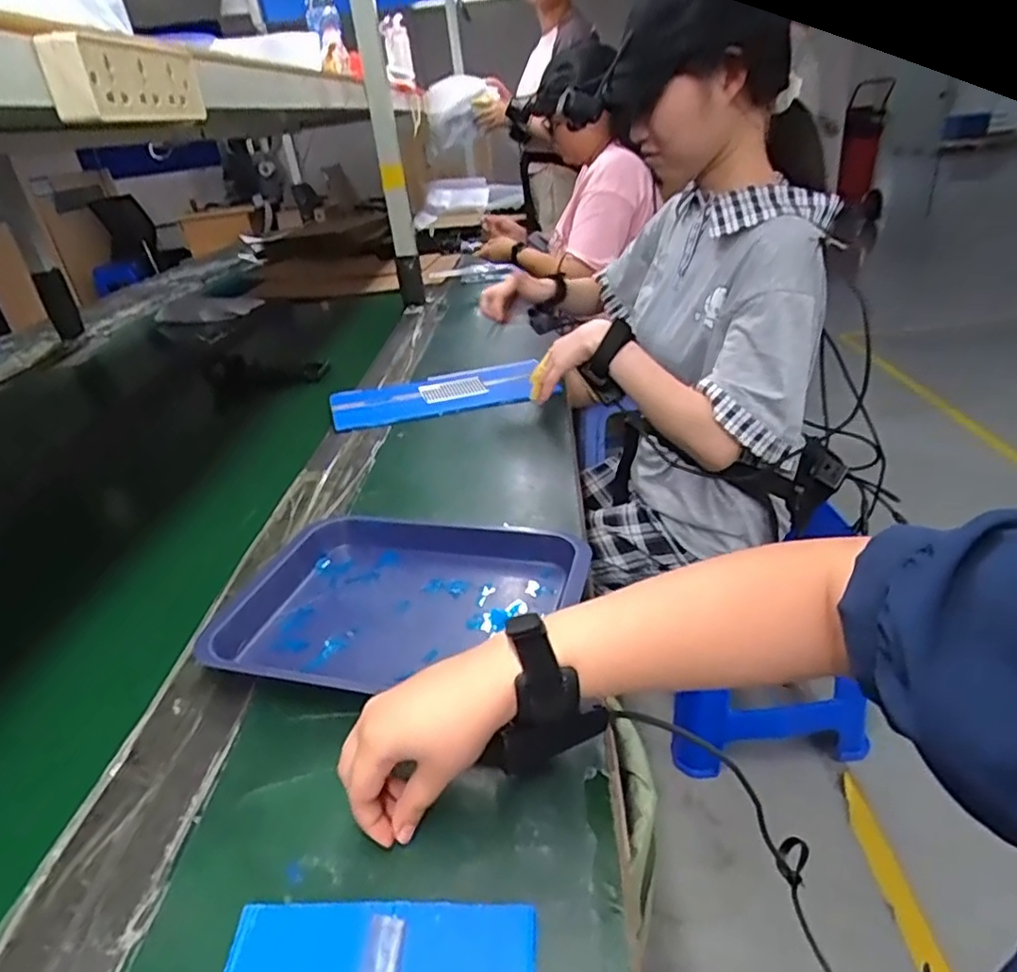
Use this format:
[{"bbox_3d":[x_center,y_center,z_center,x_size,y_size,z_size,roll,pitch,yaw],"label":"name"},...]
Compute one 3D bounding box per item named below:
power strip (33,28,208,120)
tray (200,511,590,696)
[{"bbox_3d":[-0.284,-0.307,0.500,0.032,0.052,0.161,-4,29,6],"label":"power strip"},{"bbox_3d":[-0.091,0.095,0.547,0.280,0.033,0.212,2,31,17],"label":"tray"}]

